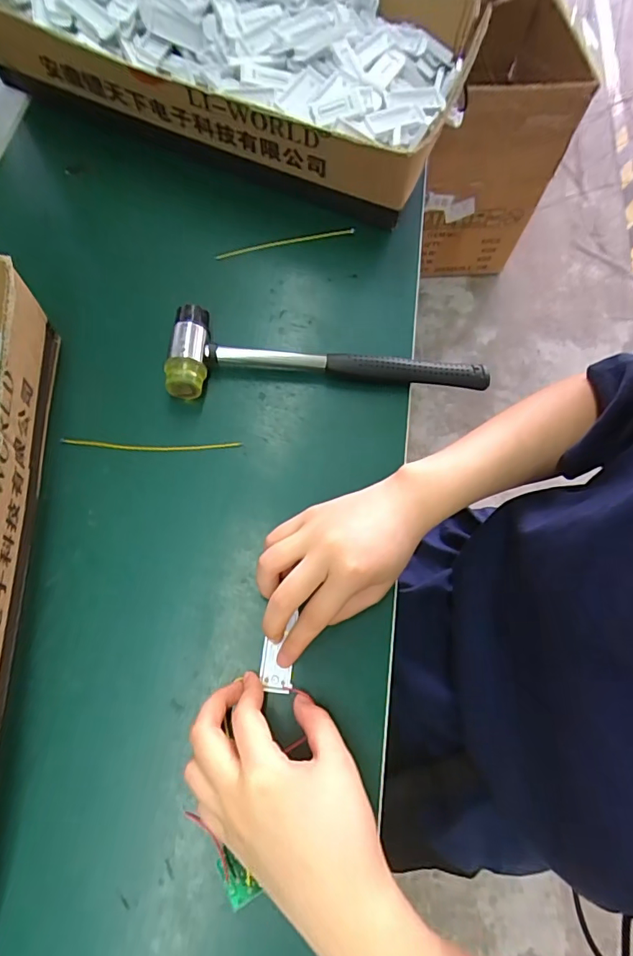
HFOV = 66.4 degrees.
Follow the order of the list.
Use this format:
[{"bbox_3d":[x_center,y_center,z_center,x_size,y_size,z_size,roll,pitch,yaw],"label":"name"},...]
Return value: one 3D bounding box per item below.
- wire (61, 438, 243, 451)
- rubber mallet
[{"bbox_3d":[-0.122,-0.024,0.360,0.129,0.004,0.009,0,69,-2],"label":"wire"},{"bbox_3d":[0.013,-0.085,0.376,0.248,0.036,0.069,6,69,-1],"label":"rubber mallet"}]

